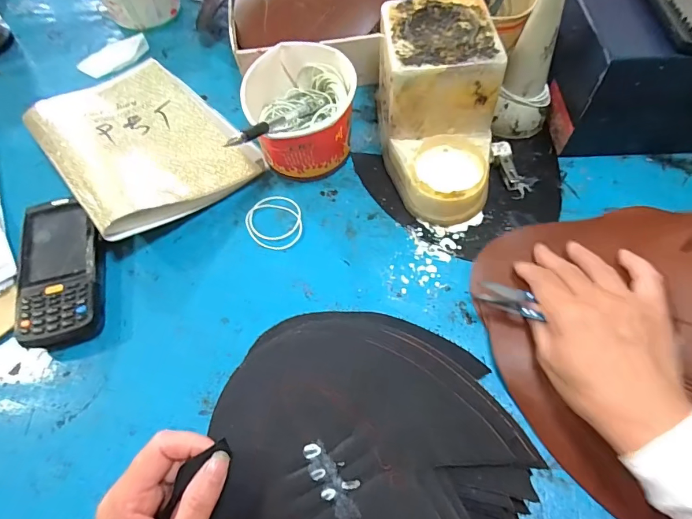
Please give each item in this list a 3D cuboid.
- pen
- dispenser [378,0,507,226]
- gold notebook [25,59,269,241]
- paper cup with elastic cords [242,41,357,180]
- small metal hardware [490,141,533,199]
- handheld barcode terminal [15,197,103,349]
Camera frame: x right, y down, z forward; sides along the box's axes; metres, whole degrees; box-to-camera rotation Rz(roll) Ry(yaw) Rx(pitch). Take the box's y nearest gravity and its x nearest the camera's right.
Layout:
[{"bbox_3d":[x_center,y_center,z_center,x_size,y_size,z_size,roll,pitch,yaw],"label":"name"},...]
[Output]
[{"bbox_3d":[-0.057,-0.129,0.383,0.010,0.012,0.152,26,40,16],"label":"pen"},{"bbox_3d":[0.088,-0.145,0.405,0.107,0.113,0.193,0,62,3],"label":"dispenser"},{"bbox_3d":[-0.227,-0.137,0.456,0.173,0.048,0.248,-40,67,-17],"label":"gold notebook"},{"bbox_3d":[-0.044,-0.150,0.431,0.101,0.085,0.127,-4,62,1],"label":"paper cup with elastic cords"},{"bbox_3d":[0.168,-0.093,0.426,0.024,0.012,0.065,-16,62,-6],"label":"small metal hardware"},{"bbox_3d":[-0.263,0.008,0.389,0.068,0.034,0.142,-13,62,-4],"label":"handheld barcode terminal"}]

